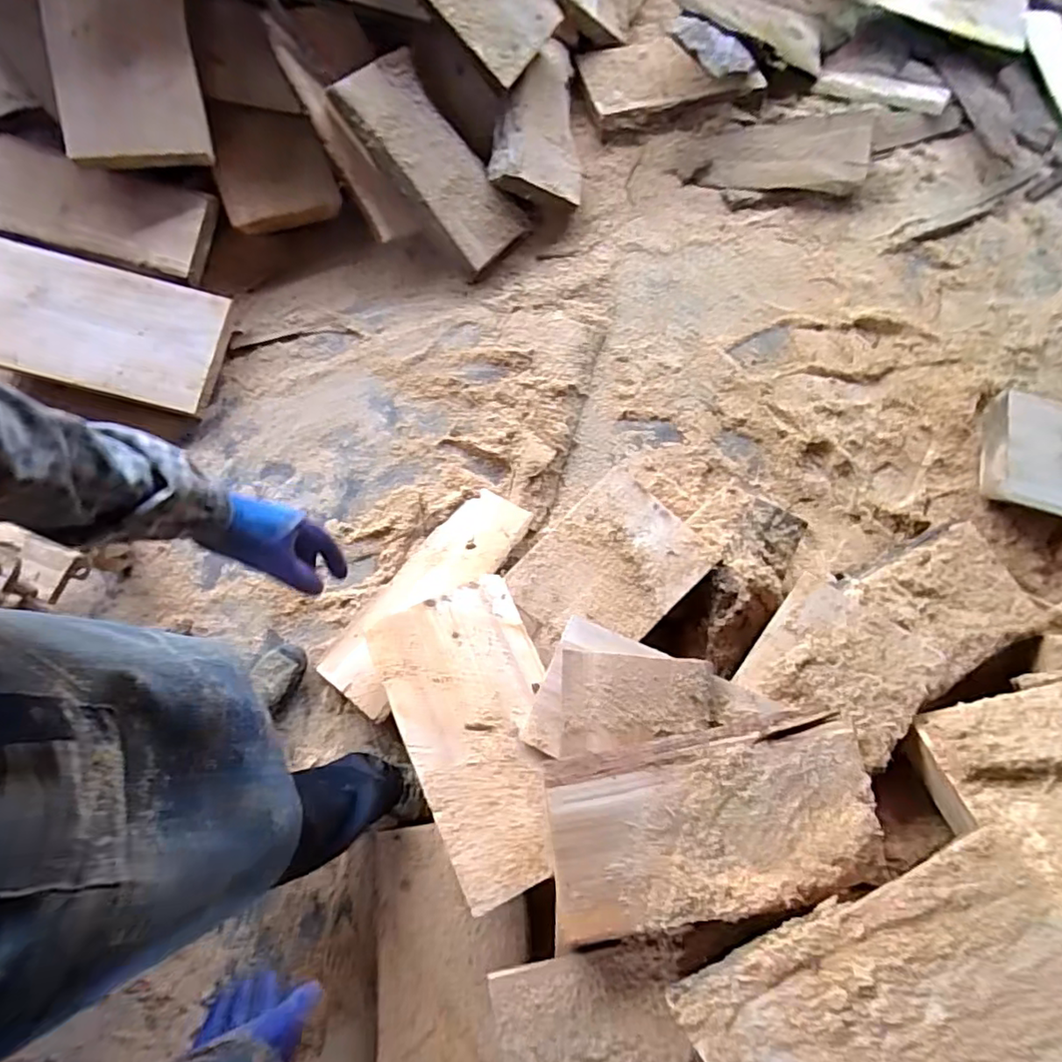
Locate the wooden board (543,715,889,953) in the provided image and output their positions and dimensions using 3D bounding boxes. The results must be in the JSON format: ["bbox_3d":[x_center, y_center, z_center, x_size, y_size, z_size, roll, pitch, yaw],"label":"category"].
[{"bbox_3d":[0.275,0.454,0.895,0.487,0.061,0.249,-8,74,-5],"label":"wooden board"}]

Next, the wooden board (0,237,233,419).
[{"bbox_3d":[-0.971,-0.450,1.302,0.520,0.038,0.279,14,90,-6],"label":"wooden board"}]

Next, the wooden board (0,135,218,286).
[{"bbox_3d":[-0.981,-0.719,1.306,0.507,0.034,0.216,15,73,1],"label":"wooden board"}]

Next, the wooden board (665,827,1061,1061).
[{"bbox_3d":[0.483,0.636,0.760,0.495,0.017,0.307,-36,67,3],"label":"wooden board"}]

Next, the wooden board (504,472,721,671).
[{"bbox_3d":[0.140,0.088,1.153,0.357,0.050,0.270,-44,83,-7],"label":"wooden board"}]

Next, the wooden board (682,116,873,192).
[{"bbox_3d":[0.621,-0.920,1.437,0.415,0.030,0.153,-5,99,1],"label":"wooden board"}]

